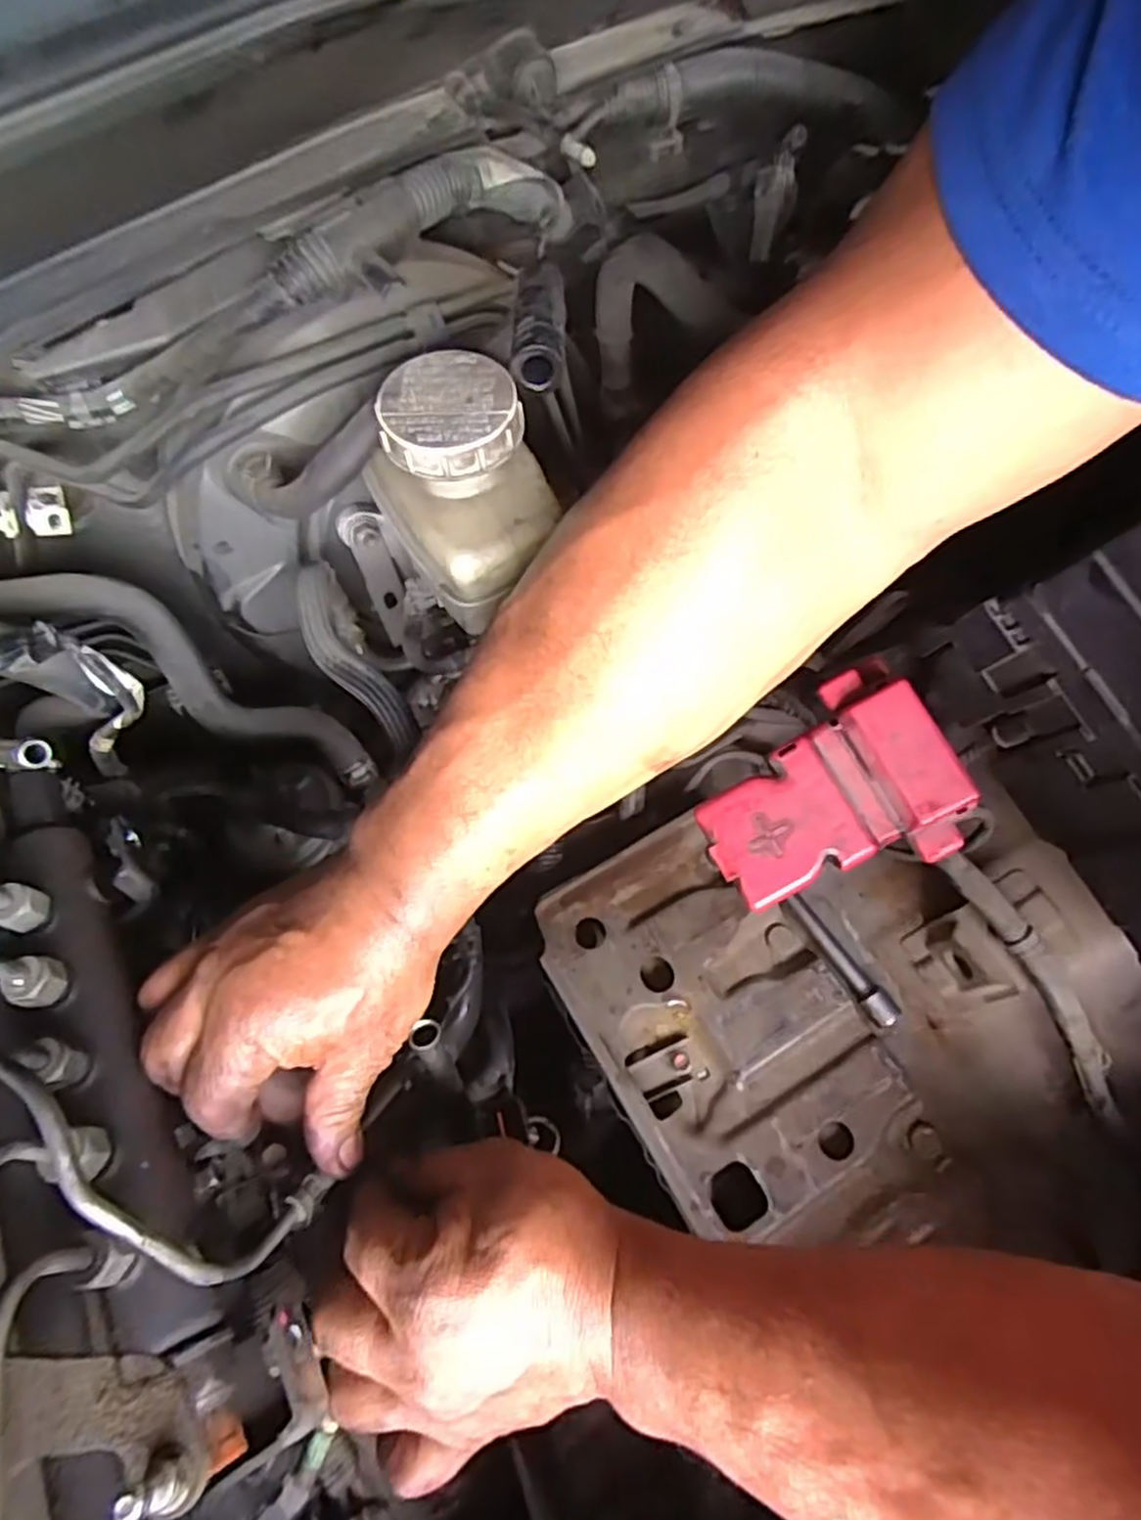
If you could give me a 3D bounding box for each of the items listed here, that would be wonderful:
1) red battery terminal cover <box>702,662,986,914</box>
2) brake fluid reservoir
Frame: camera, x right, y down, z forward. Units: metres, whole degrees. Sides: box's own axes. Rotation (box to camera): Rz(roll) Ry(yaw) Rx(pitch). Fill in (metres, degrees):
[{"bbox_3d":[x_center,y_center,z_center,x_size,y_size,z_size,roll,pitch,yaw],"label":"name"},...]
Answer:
[{"bbox_3d":[0.102,0.014,0.309,0.095,0.036,0.074,-27,84,7],"label":"red battery terminal cover"},{"bbox_3d":[-0.044,-0.113,0.319,0.065,0.076,0.081,-34,67,-12],"label":"brake fluid reservoir"}]

